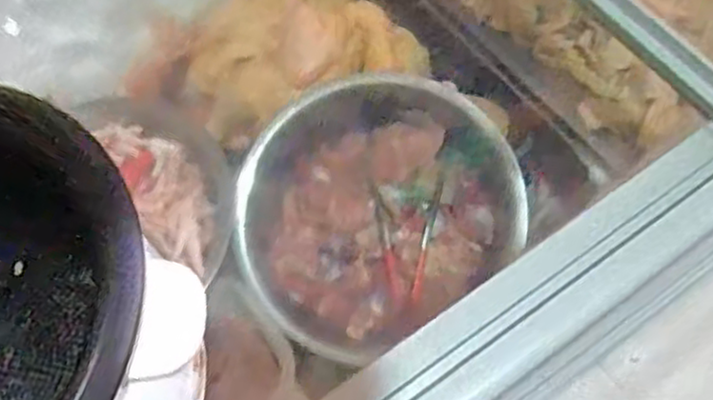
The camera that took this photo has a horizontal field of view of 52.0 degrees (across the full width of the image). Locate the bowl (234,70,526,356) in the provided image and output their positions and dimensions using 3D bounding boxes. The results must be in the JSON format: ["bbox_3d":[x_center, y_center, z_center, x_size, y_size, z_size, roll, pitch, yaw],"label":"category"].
[{"bbox_3d":[0.010,-0.005,0.903,0.342,0.111,0.288,-31,66,-12],"label":"bowl"}]

